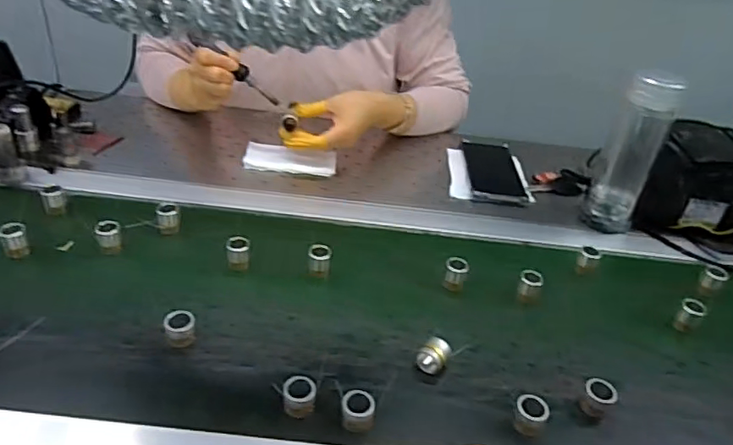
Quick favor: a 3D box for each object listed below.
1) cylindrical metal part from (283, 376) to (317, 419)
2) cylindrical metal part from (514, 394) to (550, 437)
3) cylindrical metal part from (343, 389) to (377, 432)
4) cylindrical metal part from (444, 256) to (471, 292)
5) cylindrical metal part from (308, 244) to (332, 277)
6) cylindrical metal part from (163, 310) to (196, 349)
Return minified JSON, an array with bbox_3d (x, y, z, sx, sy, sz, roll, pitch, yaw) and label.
[{"bbox_3d":[-0.055,0.144,0.462,0.025,0.026,0.021,5,35,-2],"label":"cylindrical metal part"},{"bbox_3d":[0.138,0.161,0.469,0.027,0.026,0.024,24,39,22],"label":"cylindrical metal part"},{"bbox_3d":[-0.007,0.153,0.457,0.025,0.022,0.025,5,35,-3],"label":"cylindrical metal part"},{"bbox_3d":[0.096,0.057,0.603,0.024,0.031,0.028,15,36,10],"label":"cylindrical metal part"},{"bbox_3d":[-0.051,0.041,0.603,0.024,0.031,0.019,4,36,-4],"label":"cylindrical metal part"},{"bbox_3d":[-0.169,0.096,0.509,0.026,0.020,0.030,-9,38,-21],"label":"cylindrical metal part"}]

